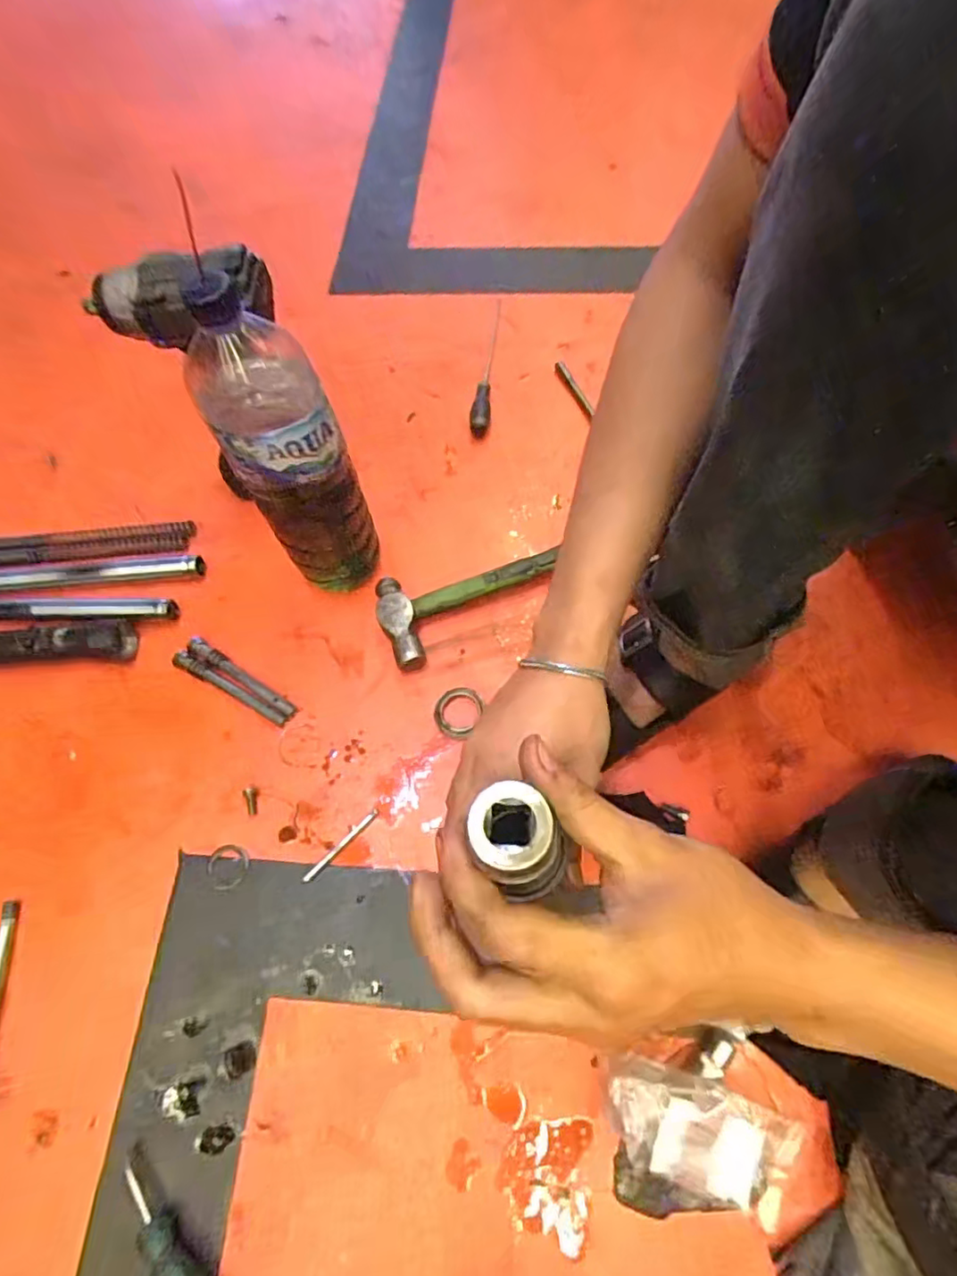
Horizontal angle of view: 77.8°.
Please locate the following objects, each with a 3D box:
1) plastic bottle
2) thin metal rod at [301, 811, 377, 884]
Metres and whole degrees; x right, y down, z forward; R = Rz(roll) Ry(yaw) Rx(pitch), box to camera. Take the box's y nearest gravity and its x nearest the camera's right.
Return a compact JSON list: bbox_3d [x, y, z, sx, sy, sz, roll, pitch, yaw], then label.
[{"bbox_3d":[-0.152,-0.138,0.502,0.084,0.304,0.070,-28,67,-9],"label":"plastic bottle"},{"bbox_3d":[-0.120,0.180,0.515,0.083,0.004,0.008,-42,70,-15],"label":"thin metal rod"}]

